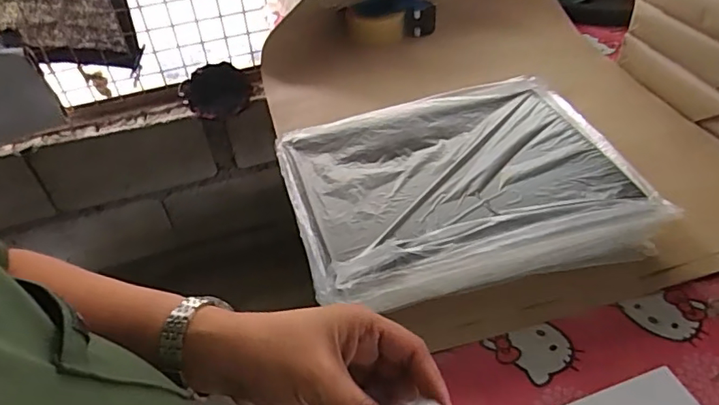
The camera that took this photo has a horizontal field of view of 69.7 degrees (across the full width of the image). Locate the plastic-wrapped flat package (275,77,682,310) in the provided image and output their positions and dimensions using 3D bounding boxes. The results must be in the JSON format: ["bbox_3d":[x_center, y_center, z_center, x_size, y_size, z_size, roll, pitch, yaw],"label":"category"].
[{"bbox_3d":[0.120,-0.021,0.656,0.406,0.079,0.299,-14,45,-9],"label":"plastic-wrapped flat package"}]

